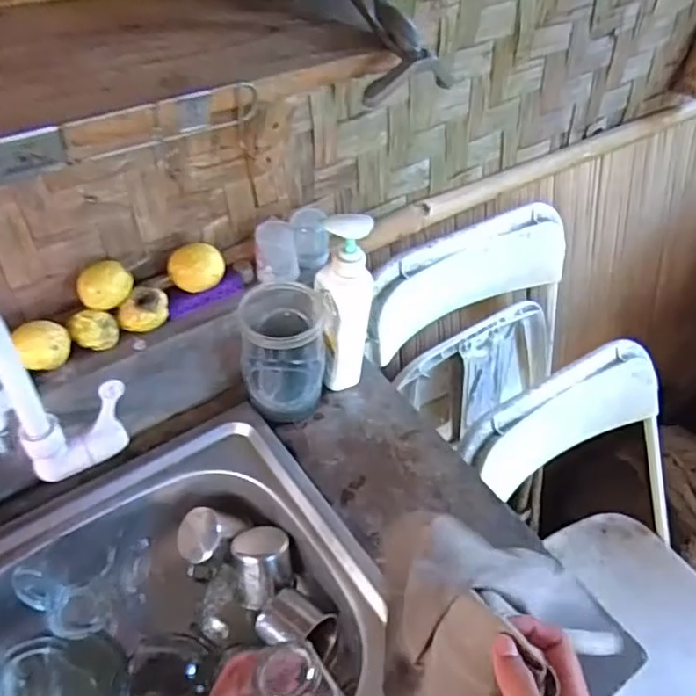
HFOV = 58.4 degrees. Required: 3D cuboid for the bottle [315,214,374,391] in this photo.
[{"bbox_3d":[-0.005,-0.047,0.735,0.064,0.235,0.049,4,47,-1],"label":"bottle"}]

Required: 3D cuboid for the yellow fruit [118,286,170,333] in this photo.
[{"bbox_3d":[-0.227,-0.039,0.700,0.040,0.040,0.049,23,50,16],"label":"yellow fruit"}]

